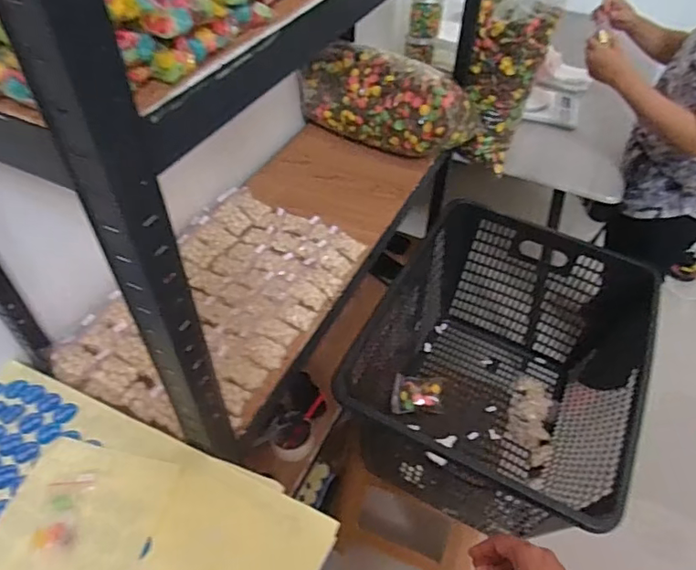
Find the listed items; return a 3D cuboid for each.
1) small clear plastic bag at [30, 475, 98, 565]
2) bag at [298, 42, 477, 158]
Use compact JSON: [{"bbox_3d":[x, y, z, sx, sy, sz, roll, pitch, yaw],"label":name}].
[{"bbox_3d":[-0.298,0.242,0.555,0.051,0.008,0.090,-8,47,-5],"label":"small clear plastic bag"},{"bbox_3d":[0.069,-0.363,1.042,0.317,0.139,0.134,25,51,20],"label":"bag"}]

